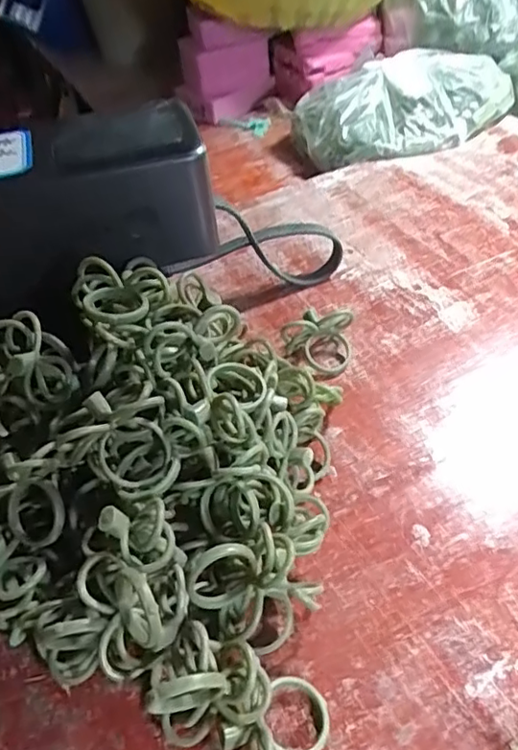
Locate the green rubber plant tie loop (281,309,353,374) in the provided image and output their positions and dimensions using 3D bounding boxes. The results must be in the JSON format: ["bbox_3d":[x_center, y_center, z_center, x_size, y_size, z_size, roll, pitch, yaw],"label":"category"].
[{"bbox_3d":[0.027,-0.017,0.267,0.031,0.022,0.028,2,48,9],"label":"green rubber plant tie loop"}]

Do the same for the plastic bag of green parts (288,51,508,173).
[{"bbox_3d":[0.104,-0.196,0.411,0.146,0.037,0.097,-13,47,-5],"label":"plastic bag of green parts"}]

